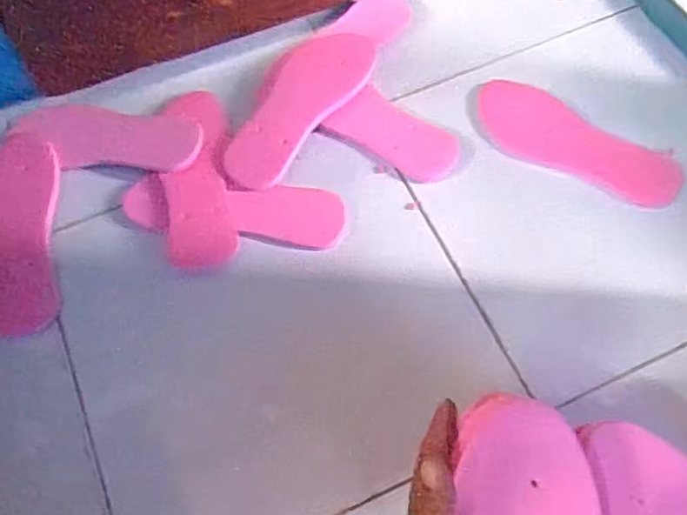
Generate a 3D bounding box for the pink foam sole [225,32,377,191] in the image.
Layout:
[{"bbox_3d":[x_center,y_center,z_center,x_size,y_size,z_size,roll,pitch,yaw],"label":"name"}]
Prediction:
[{"bbox_3d":[-0.049,-0.177,0.710,0.089,0.008,0.226,27,68,14],"label":"pink foam sole"}]

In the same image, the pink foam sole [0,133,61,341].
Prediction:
[{"bbox_3d":[-0.347,-0.029,0.663,0.083,0.011,0.243,-14,64,-5],"label":"pink foam sole"}]

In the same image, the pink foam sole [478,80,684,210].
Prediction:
[{"bbox_3d":[0.265,-0.133,0.713,0.241,0.016,0.088,31,69,16],"label":"pink foam sole"}]

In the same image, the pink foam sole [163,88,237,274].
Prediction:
[{"bbox_3d":[-0.161,-0.089,0.686,0.070,0.019,0.218,-8,64,-2],"label":"pink foam sole"}]

